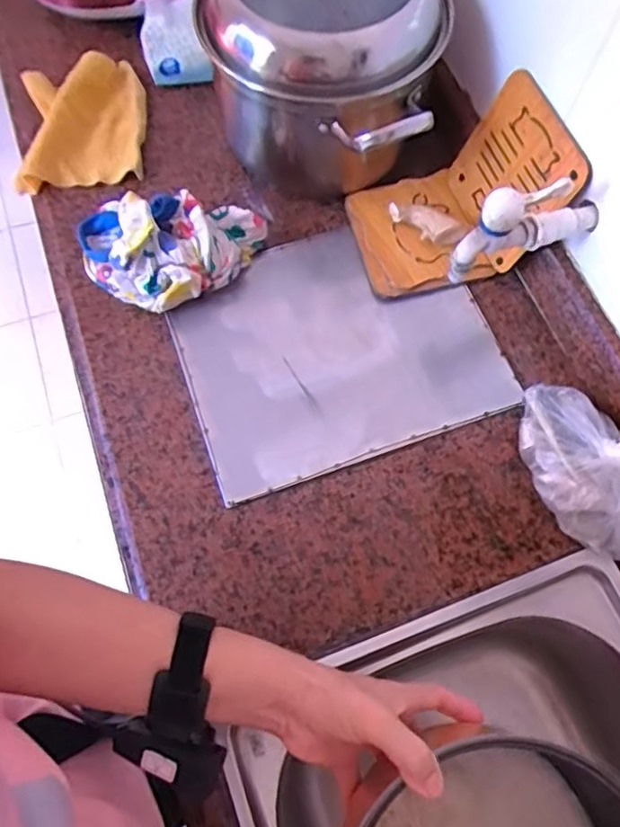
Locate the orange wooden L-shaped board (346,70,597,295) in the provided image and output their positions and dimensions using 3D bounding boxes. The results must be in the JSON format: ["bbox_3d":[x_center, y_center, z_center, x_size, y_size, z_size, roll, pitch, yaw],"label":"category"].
[{"bbox_3d":[0.140,-0.223,0.608,0.181,0.151,0.141,-11,68,-4],"label":"orange wooden L-shaped board"}]

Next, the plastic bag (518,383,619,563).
[{"bbox_3d":[0.244,0.046,0.535,0.088,0.087,0.167,-24,69,-9],"label":"plastic bag"}]

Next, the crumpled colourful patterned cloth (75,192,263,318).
[{"bbox_3d":[-0.144,-0.166,0.619,0.179,0.090,0.108,1,68,1],"label":"crumpled colourful patterned cloth"}]

